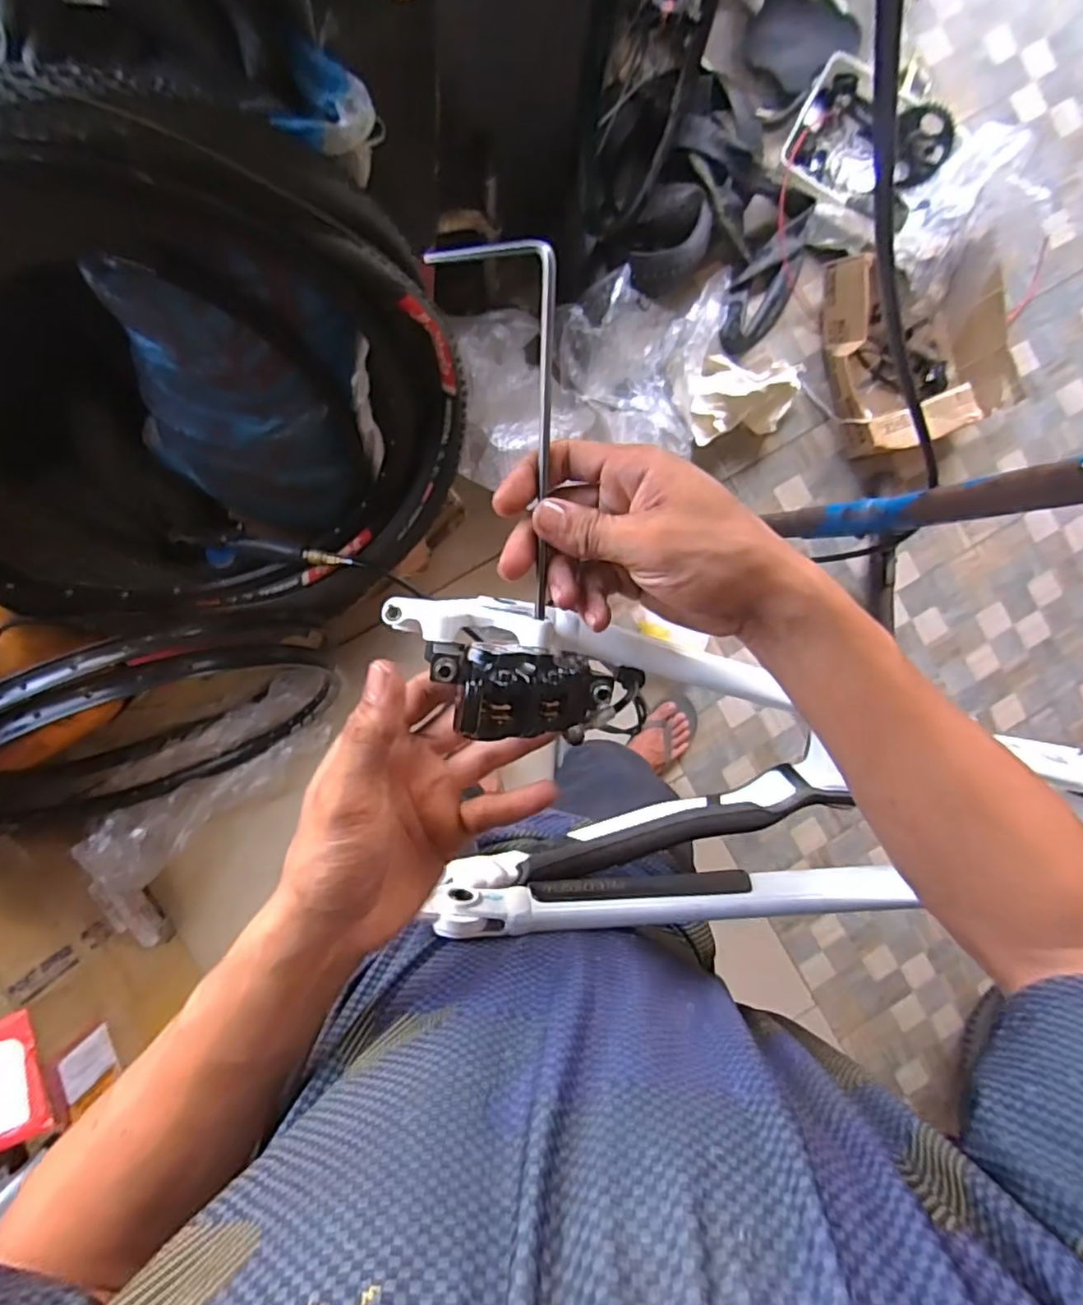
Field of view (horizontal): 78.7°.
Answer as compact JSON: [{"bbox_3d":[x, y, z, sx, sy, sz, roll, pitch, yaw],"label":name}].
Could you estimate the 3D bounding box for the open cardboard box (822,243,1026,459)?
[{"bbox_3d":[0.760,-0.612,1.336,0.334,0.155,0.371,-11,93,-4],"label":"open cardboard box"}]

